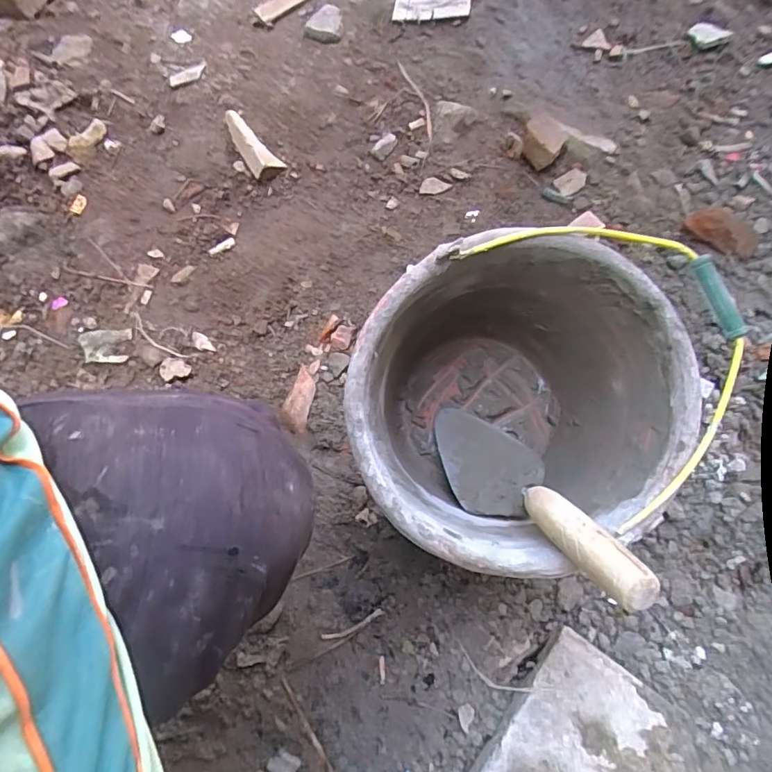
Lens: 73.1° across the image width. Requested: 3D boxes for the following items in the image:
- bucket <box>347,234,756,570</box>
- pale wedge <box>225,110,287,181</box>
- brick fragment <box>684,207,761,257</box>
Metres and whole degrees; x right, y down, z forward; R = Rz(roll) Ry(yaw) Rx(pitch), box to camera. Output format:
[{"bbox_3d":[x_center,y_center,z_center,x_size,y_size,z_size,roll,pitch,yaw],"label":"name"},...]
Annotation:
[{"bbox_3d":[0.129,0.027,0.500,0.315,0.240,0.245,-29,69,-9],"label":"bucket"},{"bbox_3d":[-0.200,-0.358,0.774,0.044,0.019,0.137,-31,70,-10],"label":"pale wedge"},{"bbox_3d":[0.437,-0.201,0.678,0.088,0.038,0.033,34,73,15],"label":"brick fragment"}]

